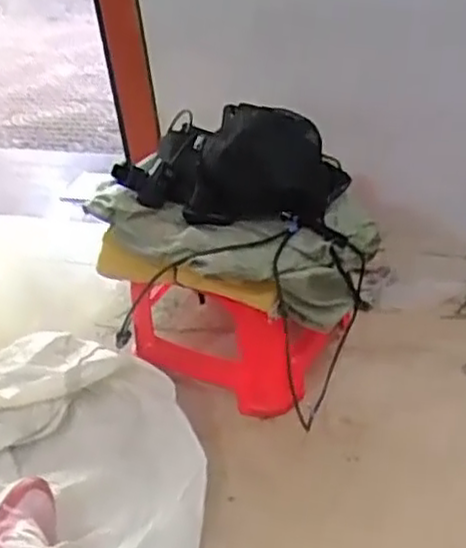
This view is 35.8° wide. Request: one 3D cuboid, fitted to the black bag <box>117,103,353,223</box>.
[{"bbox_3d":[-0.012,-0.163,1.032,0.304,0.134,0.174,9,38,21],"label":"black bag"}]

